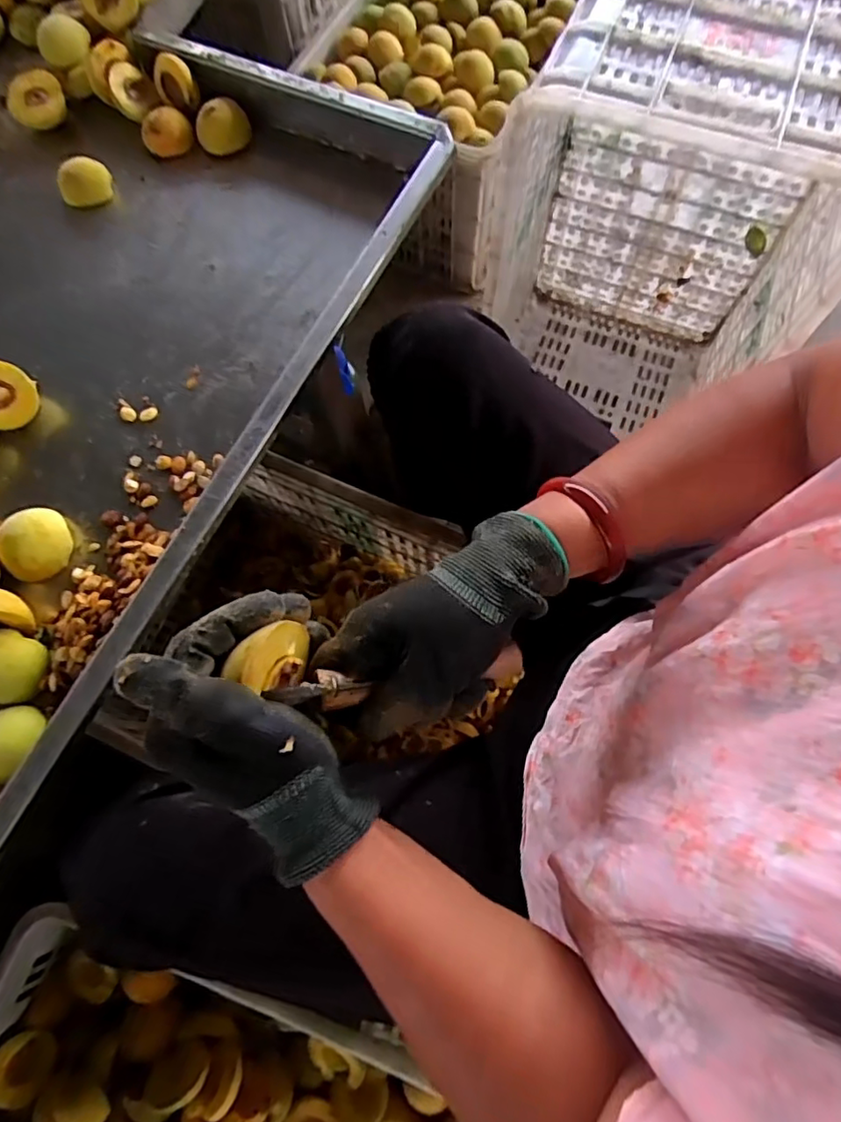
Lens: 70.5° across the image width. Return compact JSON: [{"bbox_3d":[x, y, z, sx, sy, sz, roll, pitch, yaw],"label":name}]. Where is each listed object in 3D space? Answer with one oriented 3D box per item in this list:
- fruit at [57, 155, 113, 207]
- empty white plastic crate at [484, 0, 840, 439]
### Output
[{"bbox_3d":[-0.368,-0.415,0.649,0.052,0.027,0.042,-22,73,-5],"label":"fruit"},{"bbox_3d":[0.286,-0.395,0.777,0.352,0.504,0.279,18,74,8],"label":"empty white plastic crate"}]

